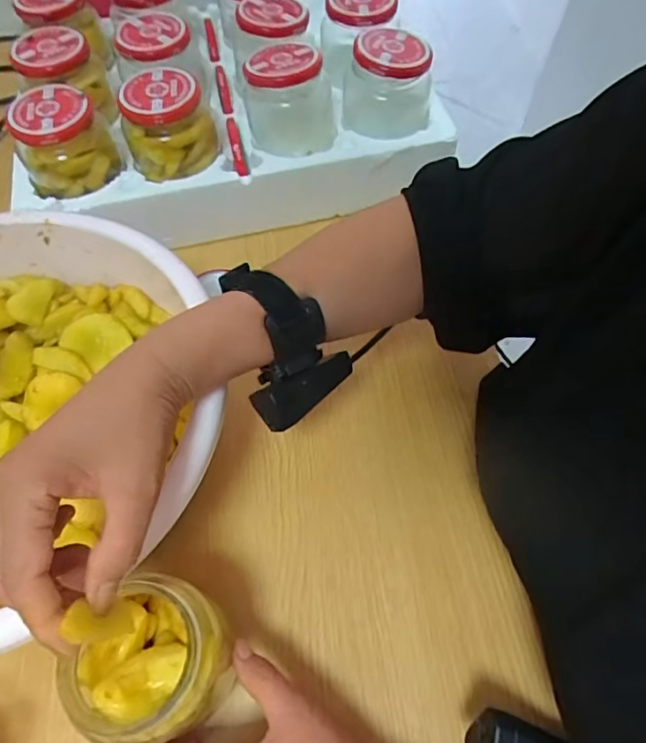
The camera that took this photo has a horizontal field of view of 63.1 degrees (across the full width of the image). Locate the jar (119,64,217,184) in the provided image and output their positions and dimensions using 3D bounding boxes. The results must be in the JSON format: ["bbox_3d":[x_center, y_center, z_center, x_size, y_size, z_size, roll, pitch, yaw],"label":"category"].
[{"bbox_3d":[-0.138,-0.221,0.468,0.079,0.063,0.064,-18,63,-10],"label":"jar"}]

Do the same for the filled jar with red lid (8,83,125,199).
[{"bbox_3d":[-0.229,-0.204,0.464,0.078,0.064,0.067,-27,65,-15],"label":"filled jar with red lid"}]

